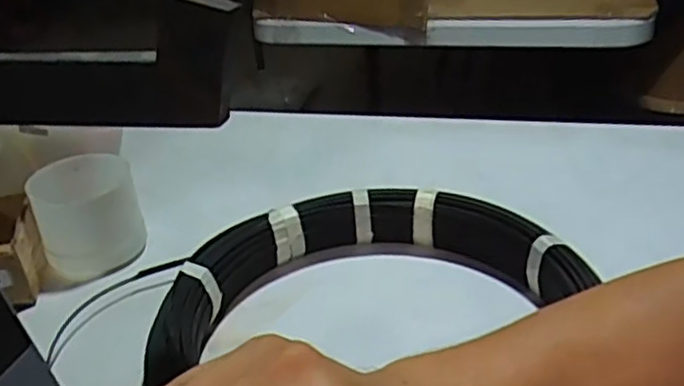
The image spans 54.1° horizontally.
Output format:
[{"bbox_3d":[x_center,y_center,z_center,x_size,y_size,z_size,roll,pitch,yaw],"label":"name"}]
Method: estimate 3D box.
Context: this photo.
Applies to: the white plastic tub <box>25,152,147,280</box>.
[{"bbox_3d":[-0.211,0.015,0.558,0.080,0.084,0.076,-15,29,-19],"label":"white plastic tub"}]

